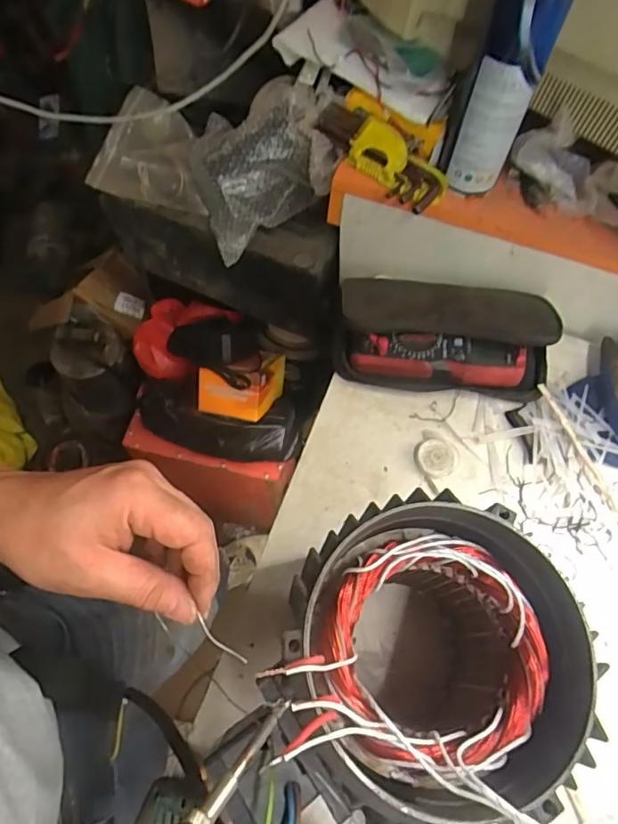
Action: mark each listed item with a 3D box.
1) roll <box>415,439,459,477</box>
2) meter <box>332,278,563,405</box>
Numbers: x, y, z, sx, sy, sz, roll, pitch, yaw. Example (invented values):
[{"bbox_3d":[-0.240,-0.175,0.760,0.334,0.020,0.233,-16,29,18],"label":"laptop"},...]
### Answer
[{"bbox_3d":[0.135,0.049,0.549,0.044,0.009,0.041,1,64,-2],"label":"roll"},{"bbox_3d":[0.147,-0.090,0.581,0.231,0.077,0.128,7,64,1],"label":"meter"}]

